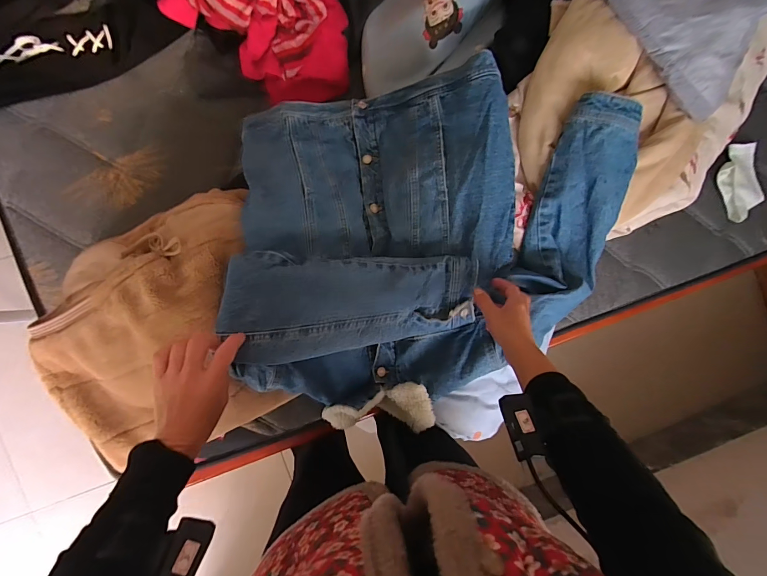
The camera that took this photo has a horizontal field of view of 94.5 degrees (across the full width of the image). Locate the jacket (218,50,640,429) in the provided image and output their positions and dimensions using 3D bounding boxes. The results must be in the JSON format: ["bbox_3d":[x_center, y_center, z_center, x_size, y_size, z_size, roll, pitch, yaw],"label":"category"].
[{"bbox_3d":[0.087,-0.067,0.583,0.604,0.188,0.573,-2,90,-7],"label":"jacket"}]

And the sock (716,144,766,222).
[{"bbox_3d":[0.853,-0.253,0.848,0.130,0.037,0.177,-18,92,-7],"label":"sock"}]

